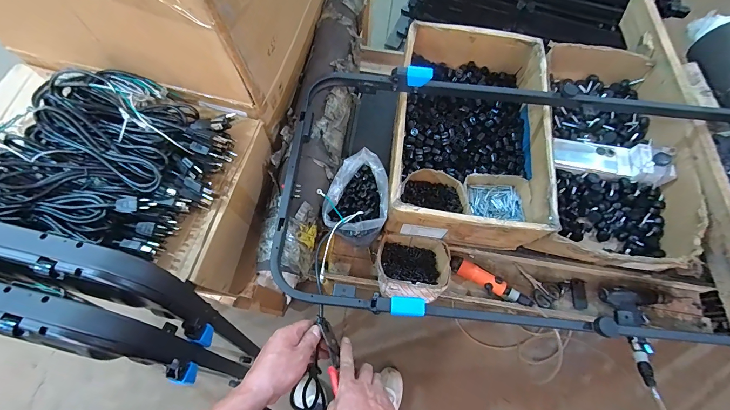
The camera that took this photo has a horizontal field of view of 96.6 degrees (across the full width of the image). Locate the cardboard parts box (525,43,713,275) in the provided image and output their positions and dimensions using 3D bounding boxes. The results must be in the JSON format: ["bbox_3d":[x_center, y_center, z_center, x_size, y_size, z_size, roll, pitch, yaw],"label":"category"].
[{"bbox_3d":[0.639,-0.135,0.836,0.366,0.136,0.605,13,70,3],"label":"cardboard parts box"}]

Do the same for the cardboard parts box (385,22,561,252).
[{"bbox_3d":[0.254,-0.181,0.817,0.350,0.152,0.529,7,70,1],"label":"cardboard parts box"}]

